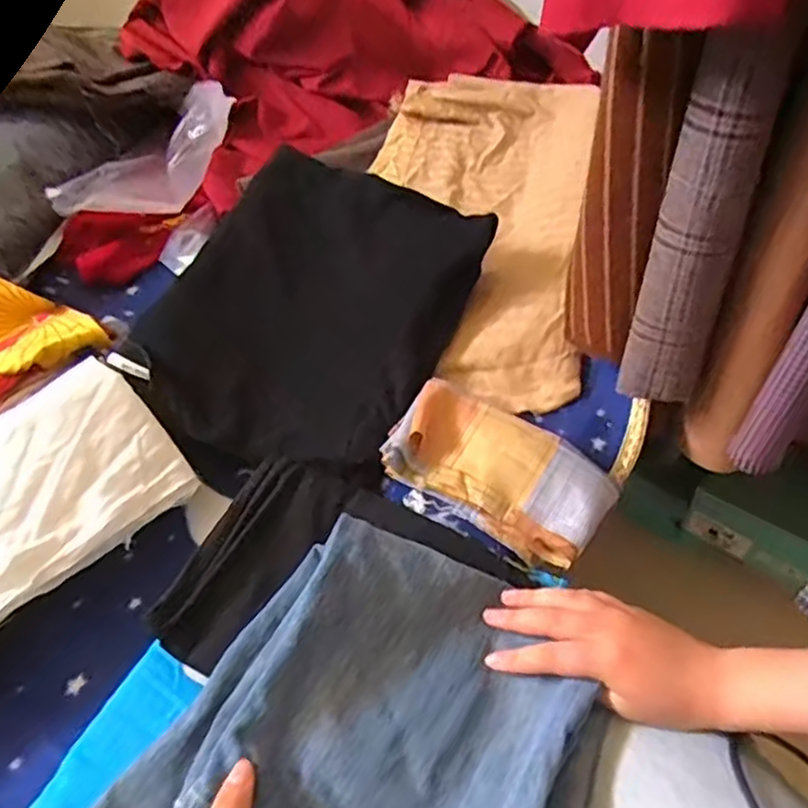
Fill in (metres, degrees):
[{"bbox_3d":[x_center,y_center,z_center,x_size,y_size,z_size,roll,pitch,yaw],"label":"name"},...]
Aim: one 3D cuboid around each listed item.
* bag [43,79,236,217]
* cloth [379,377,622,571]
[{"bbox_3d":[-0.292,-0.281,0.797,0.227,0.074,0.116,-38,56,-5],"label":"bag"},{"bbox_3d":[0.078,0.050,0.560,0.178,0.045,0.099,24,54,21],"label":"cloth"}]

